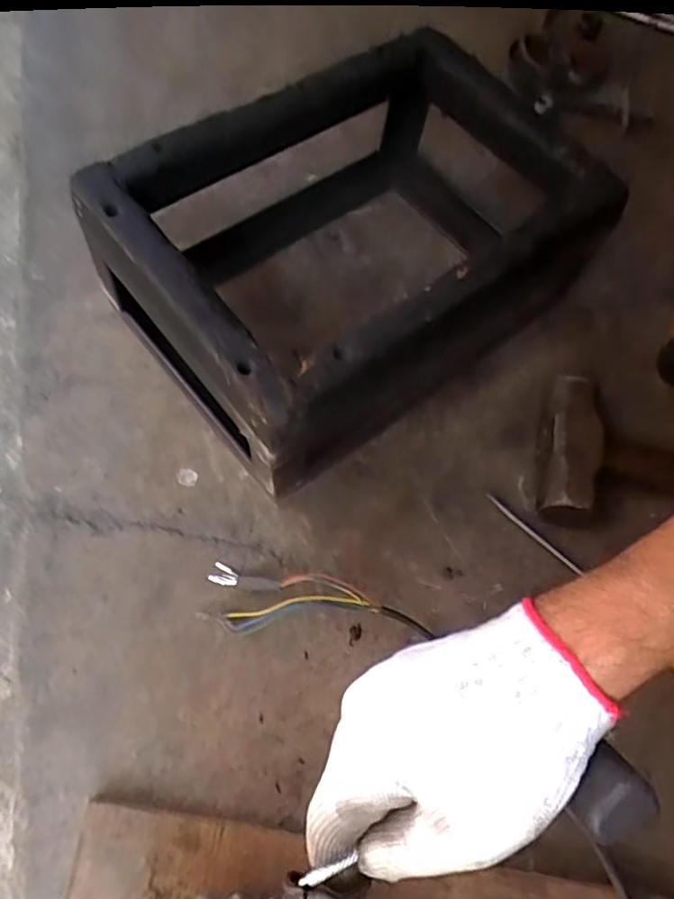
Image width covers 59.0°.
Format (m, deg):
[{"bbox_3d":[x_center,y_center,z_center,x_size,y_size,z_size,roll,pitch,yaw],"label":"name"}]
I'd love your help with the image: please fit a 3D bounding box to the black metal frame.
[{"bbox_3d":[0.013,-0.177,0.504,0.374,0.169,0.259,-37,73,-19],"label":"black metal frame"}]

